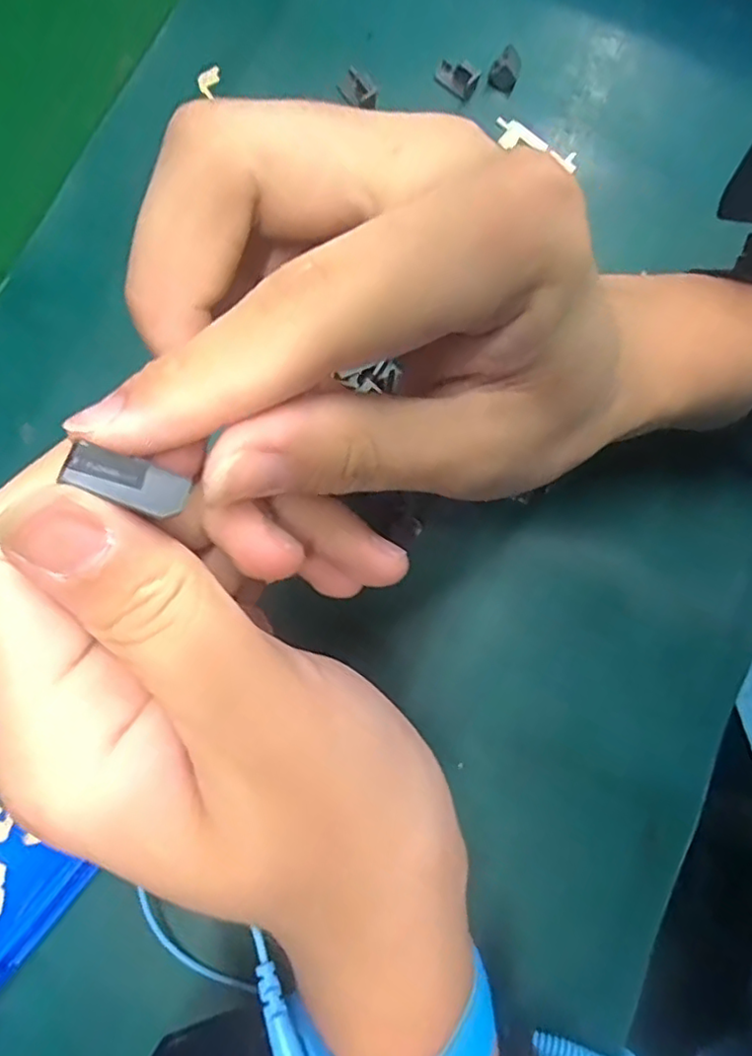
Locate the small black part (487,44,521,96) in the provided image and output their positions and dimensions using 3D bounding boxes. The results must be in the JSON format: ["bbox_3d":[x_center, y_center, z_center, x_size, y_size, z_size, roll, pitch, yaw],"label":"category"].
[{"bbox_3d":[0.063,-0.222,0.308,0.013,0.005,0.023,22,80,4],"label":"small black part"}]

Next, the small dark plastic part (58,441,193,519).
[{"bbox_3d":[-0.045,-0.009,0.117,0.020,0.004,0.009,19,79,-23],"label":"small dark plastic part"}]

